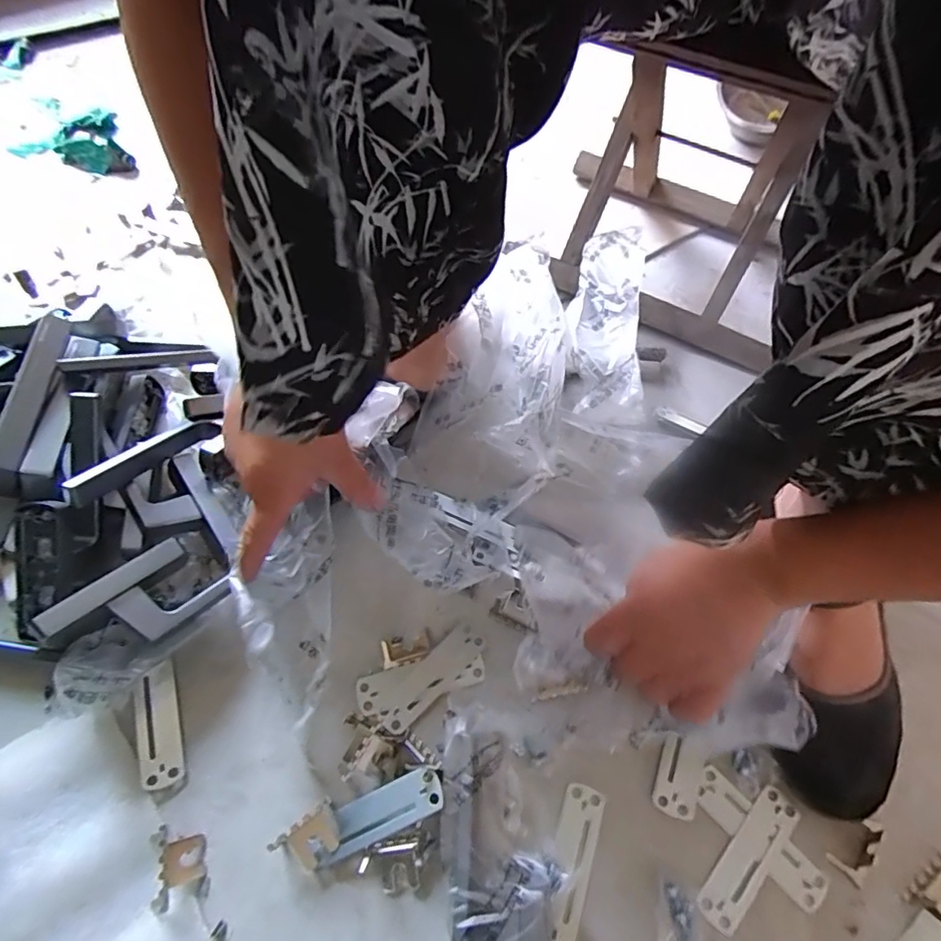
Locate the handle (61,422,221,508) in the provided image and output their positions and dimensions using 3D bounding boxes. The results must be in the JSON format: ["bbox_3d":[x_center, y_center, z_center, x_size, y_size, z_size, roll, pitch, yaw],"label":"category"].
[{"bbox_3d":[-0.258,-0.010,0.432,0.015,0.028,0.126,27,37,13],"label":"handle"}]

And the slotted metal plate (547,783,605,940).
[{"bbox_3d":[0.064,0.256,0.352,0.028,0.008,0.092,18,60,12],"label":"slotted metal plate"}]

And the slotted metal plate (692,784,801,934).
[{"bbox_3d":[0.184,0.256,0.358,0.093,0.005,0.028,-40,69,-22],"label":"slotted metal plate"}]

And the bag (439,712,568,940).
[{"bbox_3d":[0.020,0.260,0.330,0.069,0.036,0.206,-2,60,-4],"label":"bag"}]

